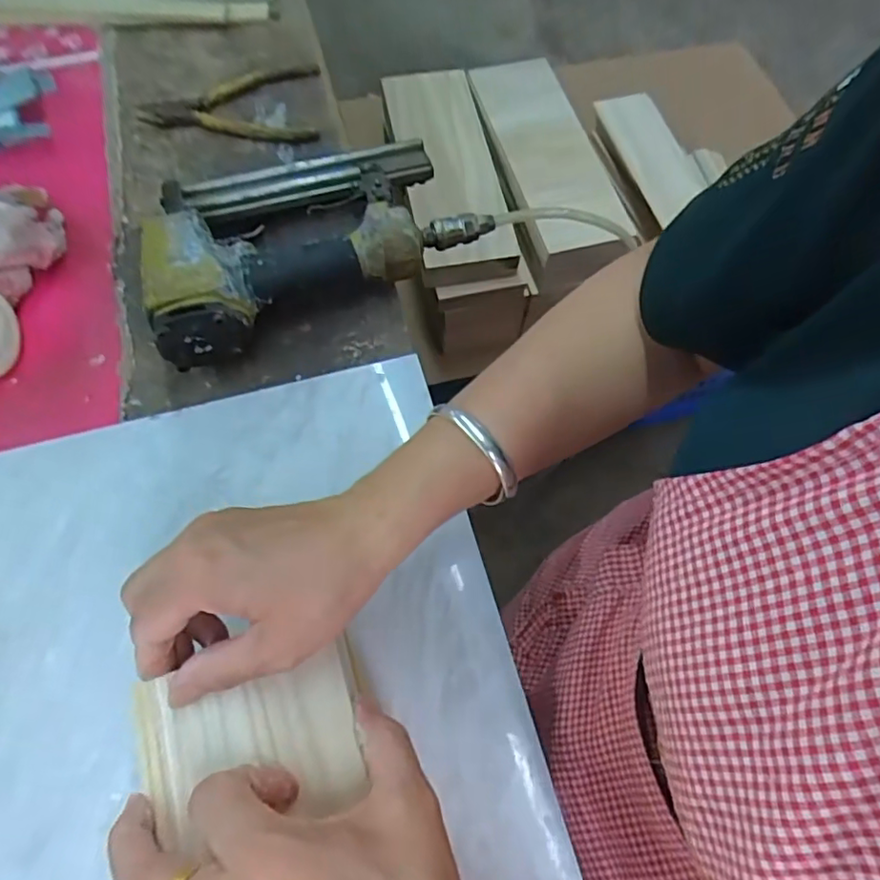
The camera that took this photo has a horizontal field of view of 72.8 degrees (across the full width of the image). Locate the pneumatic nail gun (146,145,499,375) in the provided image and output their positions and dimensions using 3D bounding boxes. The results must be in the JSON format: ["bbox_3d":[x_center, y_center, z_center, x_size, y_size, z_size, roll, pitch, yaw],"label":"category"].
[{"bbox_3d":[-0.101,-0.163,0.450,0.247,0.064,0.155,-22,70,-12],"label":"pneumatic nail gun"}]

